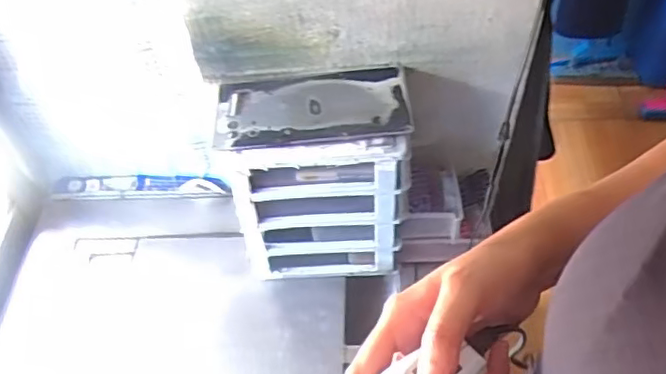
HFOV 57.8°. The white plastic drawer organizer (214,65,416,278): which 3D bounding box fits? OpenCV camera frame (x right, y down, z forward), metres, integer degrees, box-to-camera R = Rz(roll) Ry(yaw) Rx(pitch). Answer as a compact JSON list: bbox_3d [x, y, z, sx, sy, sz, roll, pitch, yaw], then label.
[{"bbox_3d":[-0.018,-0.016,0.838,0.228,0.247,0.163,-2,51,3],"label":"white plastic drawer organizer"}]

